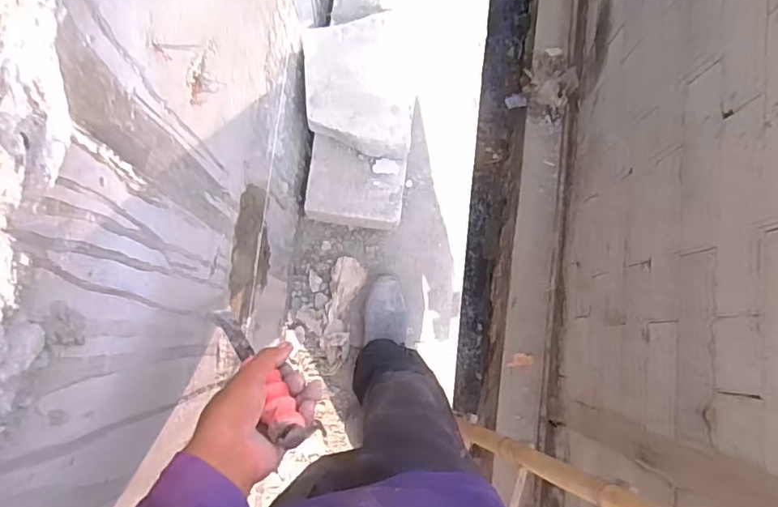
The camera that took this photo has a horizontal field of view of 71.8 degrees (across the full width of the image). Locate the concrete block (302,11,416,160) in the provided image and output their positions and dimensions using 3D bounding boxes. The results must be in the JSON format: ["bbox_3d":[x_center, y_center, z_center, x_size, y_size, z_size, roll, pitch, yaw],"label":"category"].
[{"bbox_3d":[-0.056,-0.328,1.070,0.209,0.096,0.274,-4,80,0],"label":"concrete block"}]

